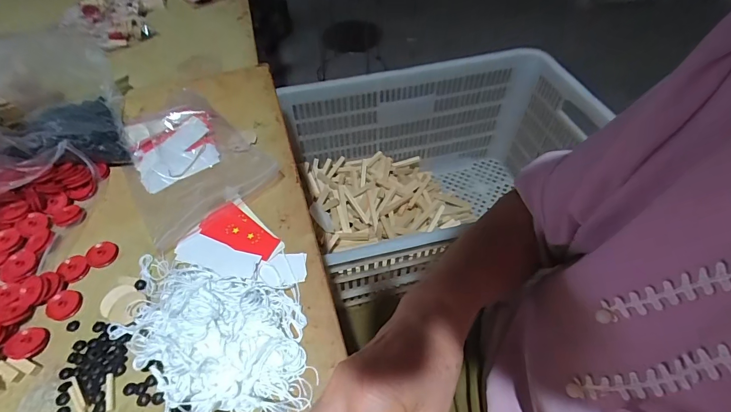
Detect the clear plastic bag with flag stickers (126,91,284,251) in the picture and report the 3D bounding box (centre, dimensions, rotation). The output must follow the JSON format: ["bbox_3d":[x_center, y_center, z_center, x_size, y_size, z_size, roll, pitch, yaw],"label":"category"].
[{"bbox_3d":[-0.222,-0.077,0.452,0.149,0.037,0.217,-28,57,-19],"label":"clear plastic bag with flag stickers"}]

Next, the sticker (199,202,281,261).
[{"bbox_3d":[-0.134,0.028,0.390,0.090,0.005,0.042,25,57,19],"label":"sticker"}]

